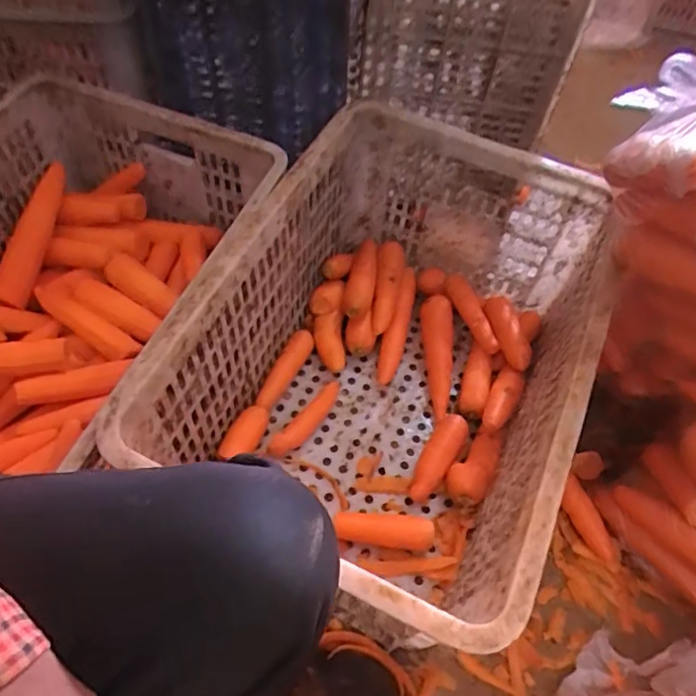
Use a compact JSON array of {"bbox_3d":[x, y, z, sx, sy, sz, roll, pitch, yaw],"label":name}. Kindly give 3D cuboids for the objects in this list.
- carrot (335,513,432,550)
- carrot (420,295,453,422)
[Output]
[{"bbox_3d":[0.040,0.210,0.670,0.113,0.032,0.035,6,59,-1],"label":"carrot"},{"bbox_3d":[0.124,0.008,0.791,0.043,0.034,0.178,2,59,-3],"label":"carrot"}]

